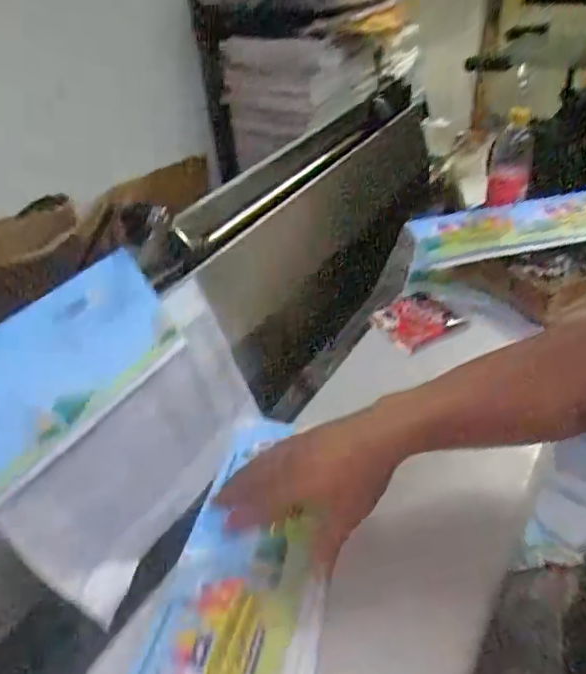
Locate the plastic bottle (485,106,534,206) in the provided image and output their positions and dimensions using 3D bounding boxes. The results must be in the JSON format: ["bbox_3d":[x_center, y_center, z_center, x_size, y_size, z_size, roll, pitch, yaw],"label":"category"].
[{"bbox_3d":[0.306,-0.248,0.817,0.057,0.141,0.050,5,38,16],"label":"plastic bottle"}]

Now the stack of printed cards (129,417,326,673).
[{"bbox_3d":[-0.034,0.190,0.493,0.130,0.029,0.314,3,38,13],"label":"stack of printed cards"}]

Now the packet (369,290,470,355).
[{"bbox_3d":[0.153,-0.027,0.751,0.091,0.019,0.091,-24,40,-21],"label":"packet"}]

